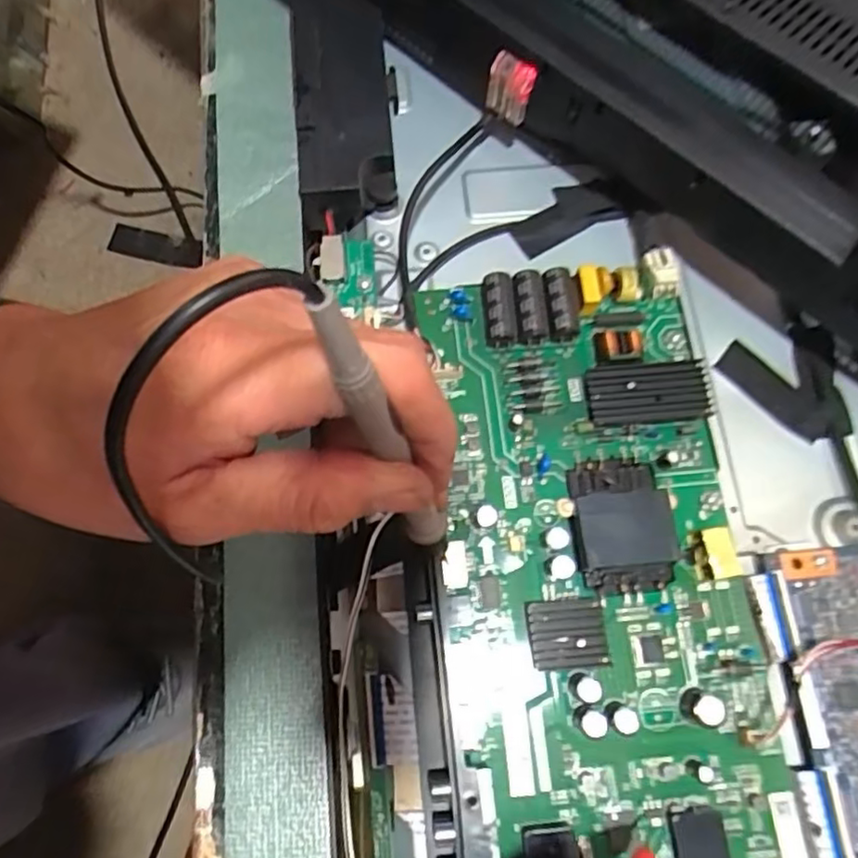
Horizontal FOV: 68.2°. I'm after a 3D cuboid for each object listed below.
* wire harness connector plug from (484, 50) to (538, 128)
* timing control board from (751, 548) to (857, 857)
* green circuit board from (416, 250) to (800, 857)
[{"bbox_3d":[0.038,-0.160,0.303,0.021,0.037,0.009,24,75,5],"label":"wire harness connector plug"},{"bbox_3d":[0.161,0.107,0.240,0.052,0.009,0.118,-4,74,-3],"label":"timing control board"},{"bbox_3d":[0.067,0.068,0.250,0.113,0.026,0.284,-5,77,-2],"label":"green circuit board"}]

